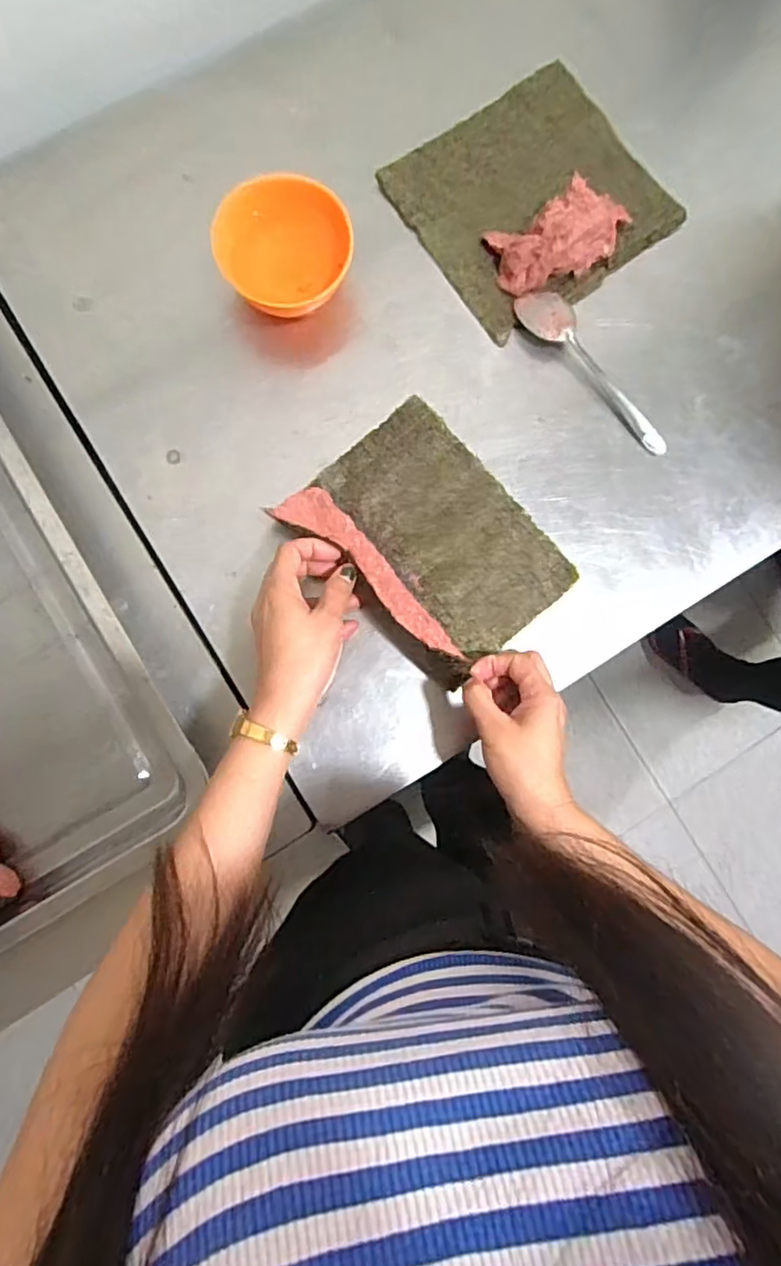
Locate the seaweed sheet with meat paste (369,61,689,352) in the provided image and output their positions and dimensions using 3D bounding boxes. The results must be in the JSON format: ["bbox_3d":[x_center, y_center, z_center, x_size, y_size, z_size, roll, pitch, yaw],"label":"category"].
[{"bbox_3d":[0.123,-0.371,0.522,0.200,0.041,0.179,-36,89,-7],"label":"seaweed sheet with meat paste"}]

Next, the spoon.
[{"bbox_3d":[0.170,-0.217,0.515,0.033,0.014,0.169,-44,89,-7],"label":"spoon"}]

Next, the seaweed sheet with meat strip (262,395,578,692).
[{"bbox_3d":[0.032,-0.072,0.483,0.153,0.039,0.196,-42,89,-7],"label":"seaweed sheet with meat strip"}]

